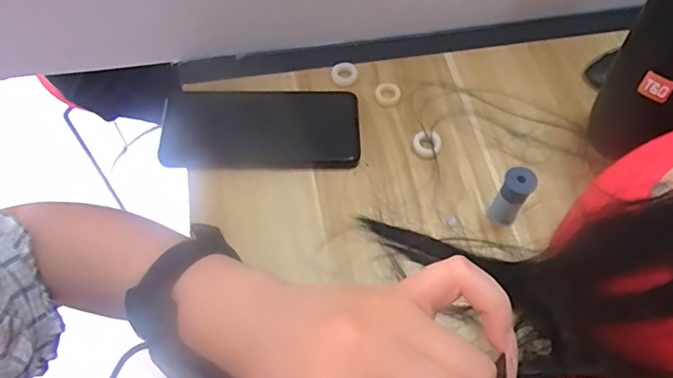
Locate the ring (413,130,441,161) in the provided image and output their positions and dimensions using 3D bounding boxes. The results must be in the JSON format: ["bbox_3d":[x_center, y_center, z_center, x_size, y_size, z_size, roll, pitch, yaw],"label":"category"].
[{"bbox_3d":[0.074,-0.037,0.441,0.023,0.006,0.023,0,58,-1],"label":"ring"}]

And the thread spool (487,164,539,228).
[{"bbox_3d":[0.128,0.006,0.393,0.021,0.050,0.020,0,58,-1],"label":"thread spool"}]

